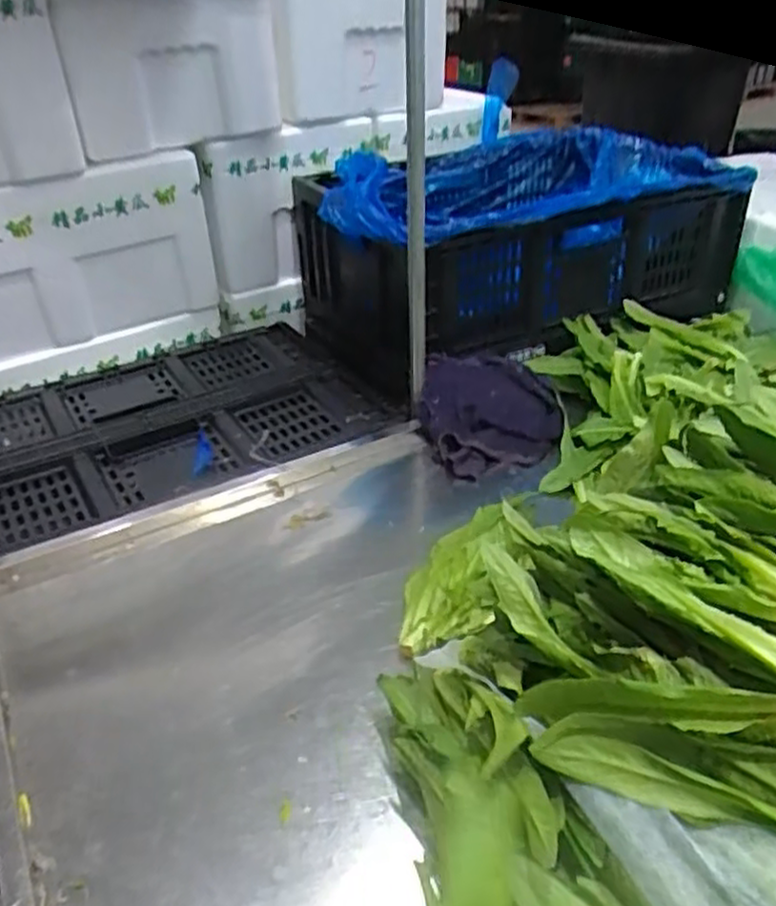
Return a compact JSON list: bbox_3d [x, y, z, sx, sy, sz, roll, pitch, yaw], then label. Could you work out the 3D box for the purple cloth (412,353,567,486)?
[{"bbox_3d":[0.125,-0.050,0.927,0.171,0.052,0.186,0,63,6],"label":"purple cloth"}]

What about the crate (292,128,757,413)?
[{"bbox_3d":[0.184,-0.327,1.177,0.606,0.245,0.423,-15,36,-19],"label":"crate"}]

